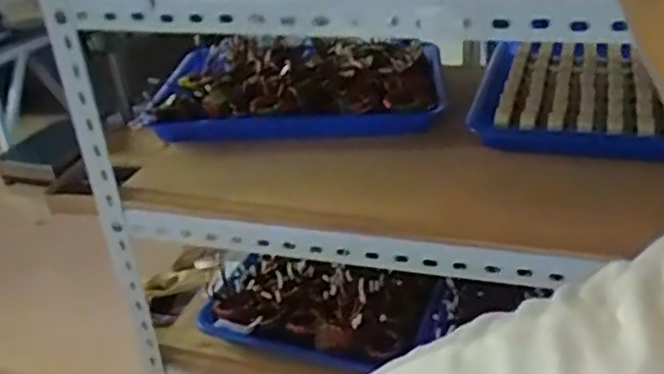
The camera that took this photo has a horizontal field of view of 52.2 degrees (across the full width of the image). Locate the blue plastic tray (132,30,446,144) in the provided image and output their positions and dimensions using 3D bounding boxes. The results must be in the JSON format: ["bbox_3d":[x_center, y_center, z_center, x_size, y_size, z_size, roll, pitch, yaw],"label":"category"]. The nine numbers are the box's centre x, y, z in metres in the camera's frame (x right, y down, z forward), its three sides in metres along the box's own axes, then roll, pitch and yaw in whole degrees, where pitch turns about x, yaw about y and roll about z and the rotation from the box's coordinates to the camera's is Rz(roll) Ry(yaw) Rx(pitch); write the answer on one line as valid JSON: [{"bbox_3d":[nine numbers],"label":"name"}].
[{"bbox_3d":[-0.042,-0.122,0.770,0.318,0.076,0.165,-5,28,1],"label":"blue plastic tray"}]

